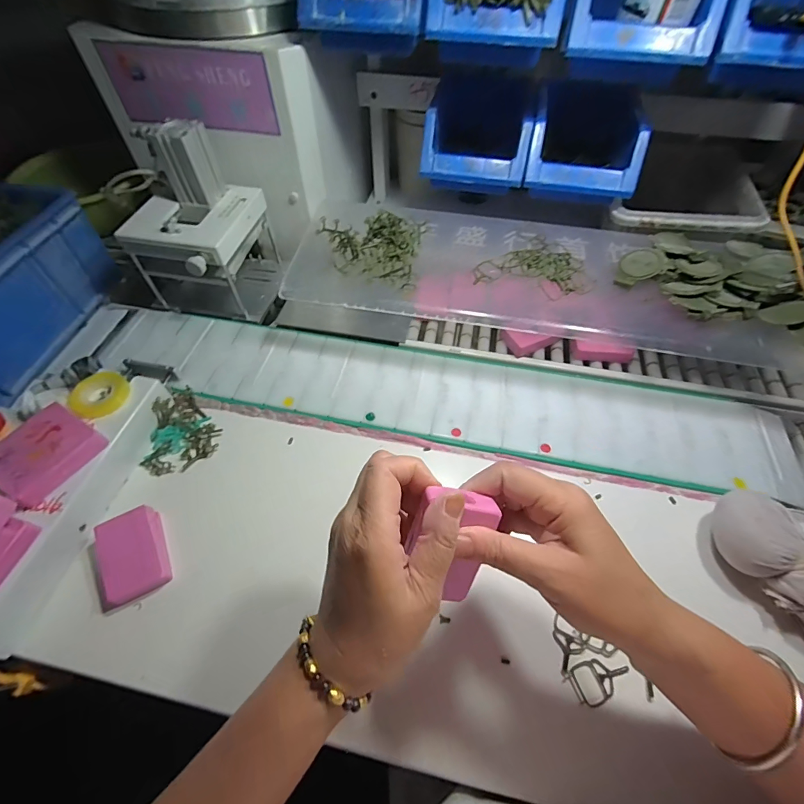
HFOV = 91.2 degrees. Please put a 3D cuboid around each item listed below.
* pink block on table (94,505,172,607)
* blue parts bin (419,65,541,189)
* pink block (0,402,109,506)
[{"bbox_3d":[-0.237,0.135,0.349,0.048,0.026,0.075,-24,59,-15],"label":"pink block on table"},{"bbox_3d":[0.101,-0.343,0.513,0.127,0.083,0.175,11,56,7],"label":"blue parts bin"},{"bbox_3d":[-0.327,0.046,0.362,0.072,0.023,0.078,26,60,17],"label":"pink block"}]

